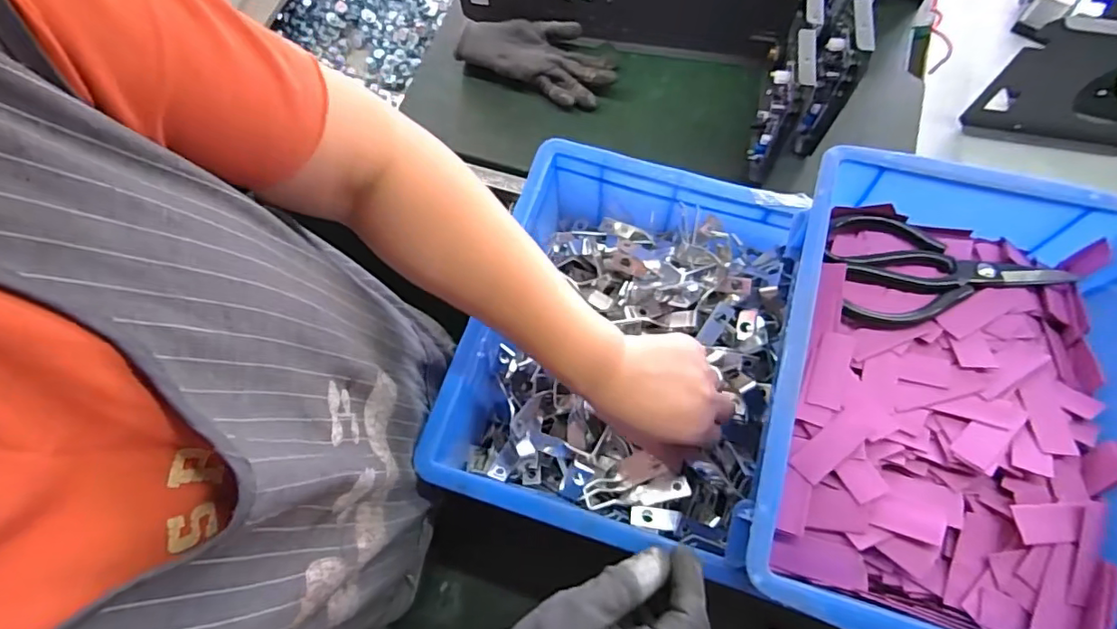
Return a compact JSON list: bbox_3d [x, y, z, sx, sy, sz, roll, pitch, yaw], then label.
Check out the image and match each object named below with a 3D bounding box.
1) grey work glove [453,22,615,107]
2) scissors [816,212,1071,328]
[{"bbox_3d":[-0.025,-0.312,0.677,0.186,0.039,0.085,21,72,10],"label":"grey work glove"},{"bbox_3d":[0.271,-0.027,0.396,0.160,0.019,0.091,5,70,4],"label":"scissors"}]

